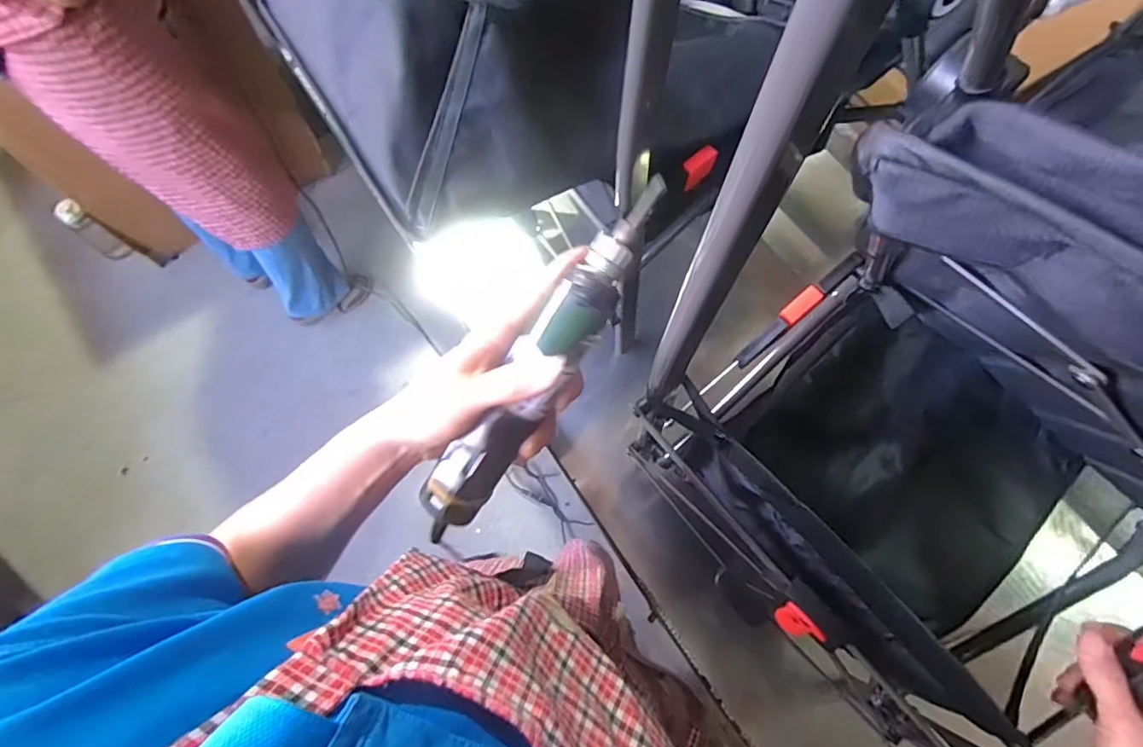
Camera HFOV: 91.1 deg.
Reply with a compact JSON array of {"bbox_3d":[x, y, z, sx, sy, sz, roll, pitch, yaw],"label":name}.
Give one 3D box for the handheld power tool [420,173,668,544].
[{"bbox_3d":[-0.016,-0.007,0.345,0.037,0.032,0.249,34,94,12],"label":"handheld power tool"}]

